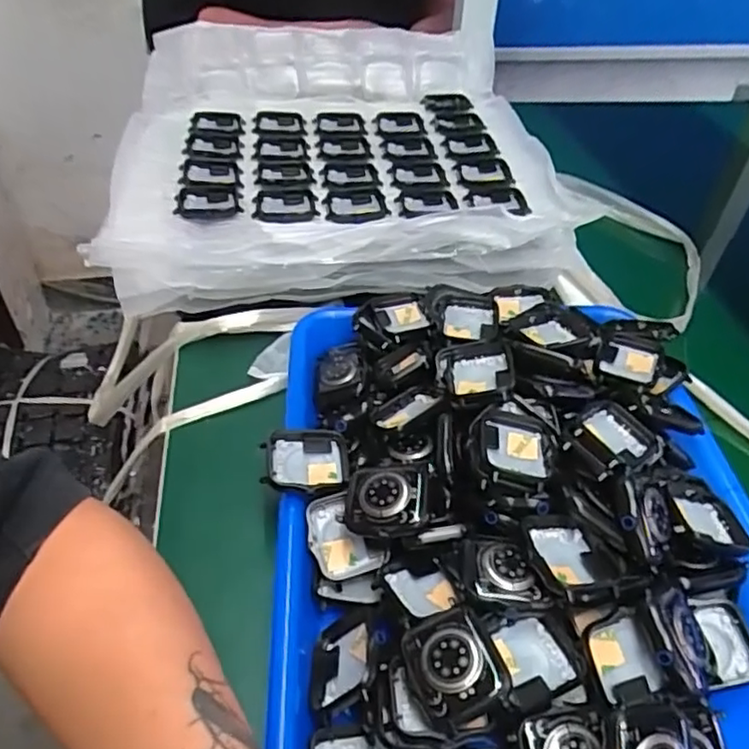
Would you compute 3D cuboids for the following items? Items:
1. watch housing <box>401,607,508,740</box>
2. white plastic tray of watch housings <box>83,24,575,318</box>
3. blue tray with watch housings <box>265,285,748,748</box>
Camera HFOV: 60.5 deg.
[{"bbox_3d":[0.032,0.122,0.267,0.034,0.016,0.042,-13,44,-16],"label":"watch housing"},{"bbox_3d":[-0.038,-0.210,0.583,0.357,0.075,0.373,-3,49,-6],"label":"white plastic tray of watch housings"},{"bbox_3d":[0.074,0.066,0.341,0.252,0.064,0.328,-2,42,-4],"label":"blue tray with watch housings"}]

